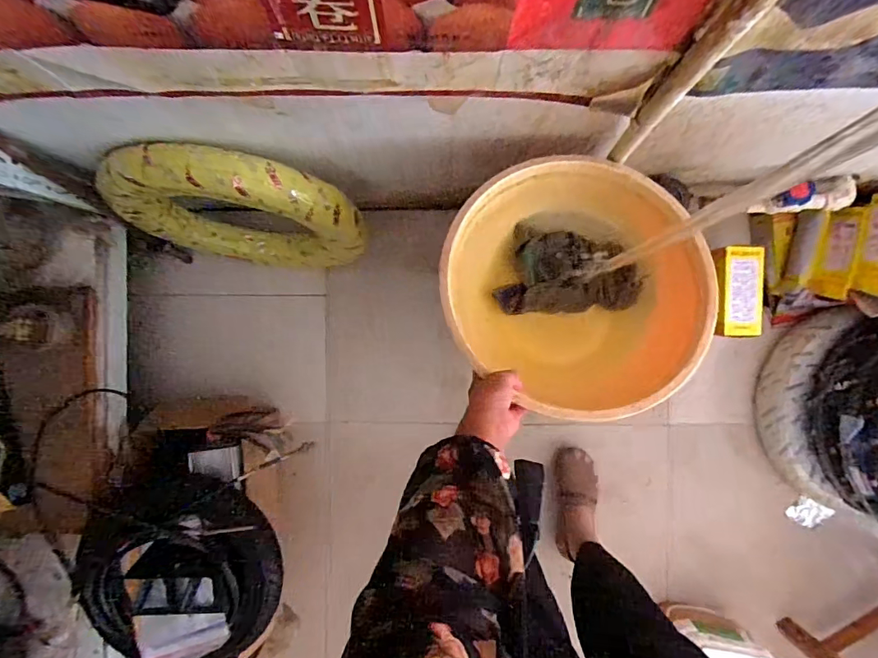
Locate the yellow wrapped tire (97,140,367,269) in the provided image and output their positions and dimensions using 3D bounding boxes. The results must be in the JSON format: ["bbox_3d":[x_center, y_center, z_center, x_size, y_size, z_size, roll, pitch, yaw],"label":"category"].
[{"bbox_3d":[-0.361,-0.210,0.928,0.433,0.466,0.102,5,89,-1],"label":"yellow wrapped tire"}]

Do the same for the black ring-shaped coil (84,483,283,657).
[{"bbox_3d":[-0.459,0.466,0.903,0.317,0.089,0.344,32,71,-14],"label":"black ring-shaped coil"}]

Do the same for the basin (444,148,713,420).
[{"bbox_3d":[0.202,-0.064,0.729,0.385,0.206,0.358,0,89,-1],"label":"basin"}]

